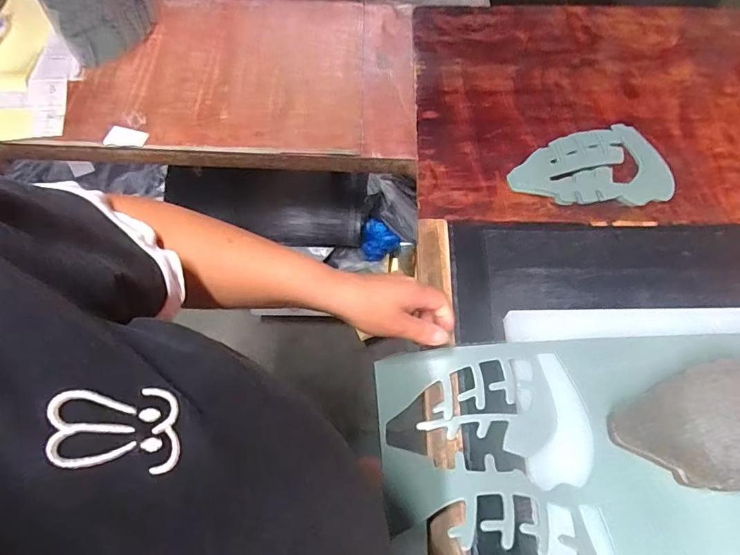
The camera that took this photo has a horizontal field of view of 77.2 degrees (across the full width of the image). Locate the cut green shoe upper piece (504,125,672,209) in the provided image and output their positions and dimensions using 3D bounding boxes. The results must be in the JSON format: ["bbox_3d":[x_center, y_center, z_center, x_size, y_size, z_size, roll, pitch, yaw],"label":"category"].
[{"bbox_3d":[0.271,-0.136,0.580,0.187,0.016,0.114,-7,63,-4],"label":"cut green shoe upper piece"}]

